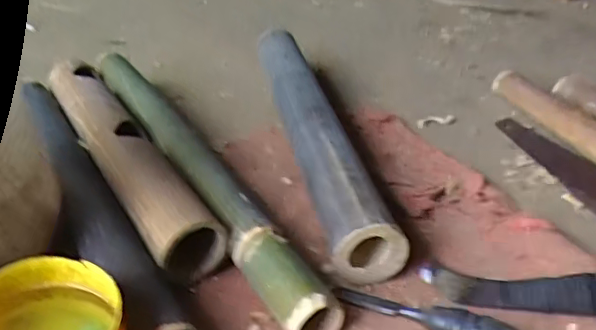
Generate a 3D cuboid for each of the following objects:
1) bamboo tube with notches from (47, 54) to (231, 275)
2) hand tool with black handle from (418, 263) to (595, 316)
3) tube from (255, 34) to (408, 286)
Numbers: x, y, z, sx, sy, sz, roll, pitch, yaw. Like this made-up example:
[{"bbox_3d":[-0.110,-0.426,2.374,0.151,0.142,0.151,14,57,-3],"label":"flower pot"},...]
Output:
[{"bbox_3d":[-0.243,-0.031,0.793,0.079,0.073,0.494,-18,40,-27],"label":"bamboo tube with notches"},{"bbox_3d":[0.247,0.137,0.640,0.216,0.029,0.046,0,33,18],"label":"hand tool with black handle"},{"bbox_3d":[0.020,-0.066,0.866,0.085,0.082,0.596,-5,36,-12],"label":"tube"}]

